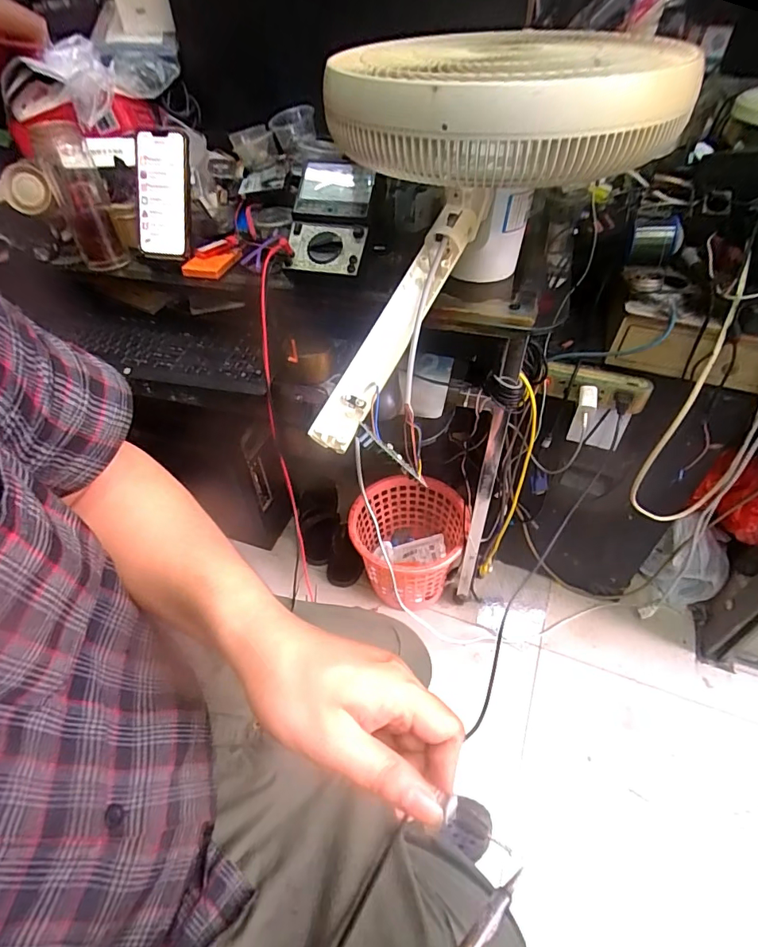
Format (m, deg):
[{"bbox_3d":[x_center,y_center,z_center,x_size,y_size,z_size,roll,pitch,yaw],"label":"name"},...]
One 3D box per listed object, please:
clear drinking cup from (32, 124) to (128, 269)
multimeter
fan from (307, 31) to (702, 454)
[{"bbox_3d":[-0.419,-0.386,0.673,0.067,0.166,0.079,-22,49,-18],"label":"clear drinking cup"},{"bbox_3d":[-0.062,-0.330,0.623,0.103,0.039,0.145,8,92,13],"label":"multimeter"},{"bbox_3d":[0.085,-0.285,0.539,0.393,0.275,0.356,-11,47,-8],"label":"fan"}]

